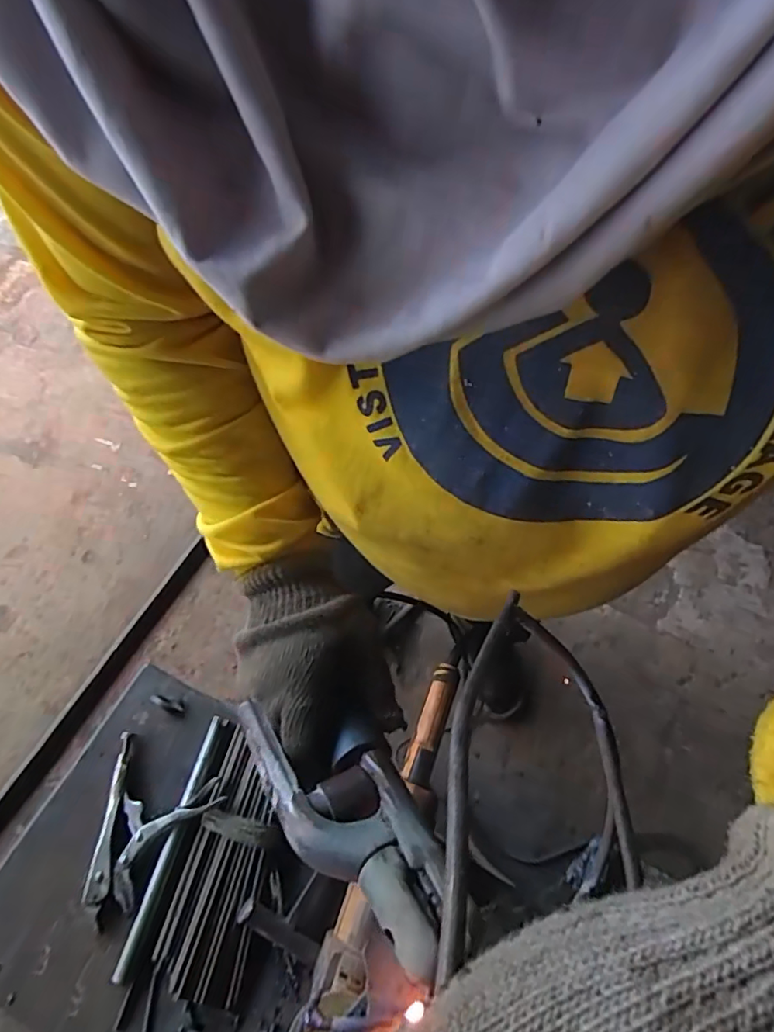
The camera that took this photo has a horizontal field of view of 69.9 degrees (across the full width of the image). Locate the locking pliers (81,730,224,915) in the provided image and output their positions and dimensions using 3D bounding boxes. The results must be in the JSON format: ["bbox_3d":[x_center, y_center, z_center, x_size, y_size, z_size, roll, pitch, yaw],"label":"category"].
[{"bbox_3d":[-0.245,0.323,0.578,0.117,0.022,0.154,10,67,2],"label":"locking pliers"}]

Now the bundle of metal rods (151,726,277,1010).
[{"bbox_3d":[-0.169,0.358,0.572,0.083,0.019,0.230,10,67,2],"label":"bundle of metal rods"}]

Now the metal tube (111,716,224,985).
[{"bbox_3d":[-0.223,0.337,0.578,0.019,0.013,0.244,16,67,5],"label":"metal tube"}]

